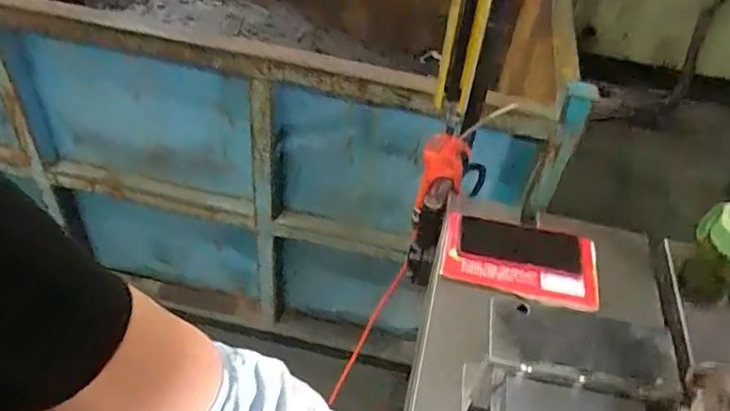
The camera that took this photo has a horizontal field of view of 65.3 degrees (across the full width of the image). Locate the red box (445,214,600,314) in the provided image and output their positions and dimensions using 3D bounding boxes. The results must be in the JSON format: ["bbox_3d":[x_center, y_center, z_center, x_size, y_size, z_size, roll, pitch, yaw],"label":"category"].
[{"bbox_3d":[0.205,0.067,0.752,0.195,0.027,0.123,11,44,3],"label":"red box"}]

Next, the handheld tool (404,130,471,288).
[{"bbox_3d":[0.105,0.005,0.866,0.069,0.231,0.087,14,16,6],"label":"handheld tool"}]

